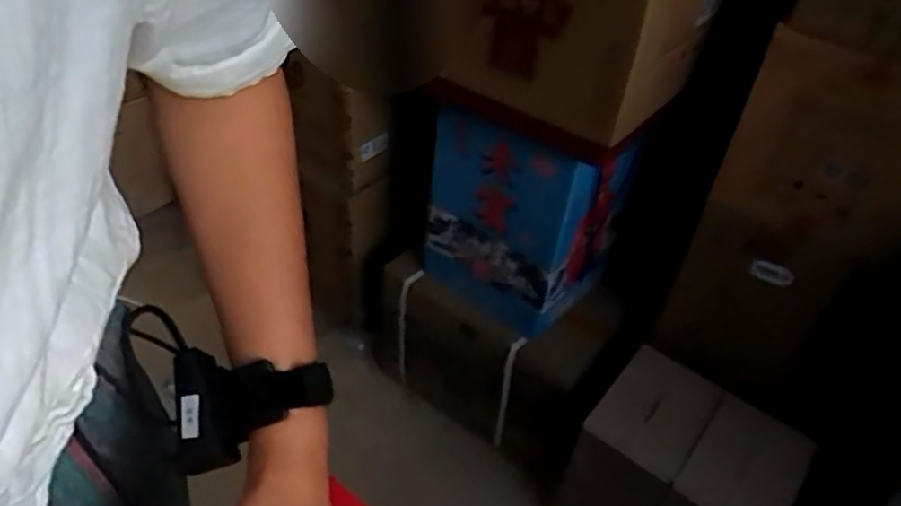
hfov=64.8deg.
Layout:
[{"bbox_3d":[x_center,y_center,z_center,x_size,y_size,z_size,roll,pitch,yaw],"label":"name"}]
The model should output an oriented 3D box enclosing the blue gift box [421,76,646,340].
[{"bbox_3d":[0.127,-0.084,1.275,0.308,0.409,0.205,30,44,26],"label":"blue gift box"}]

